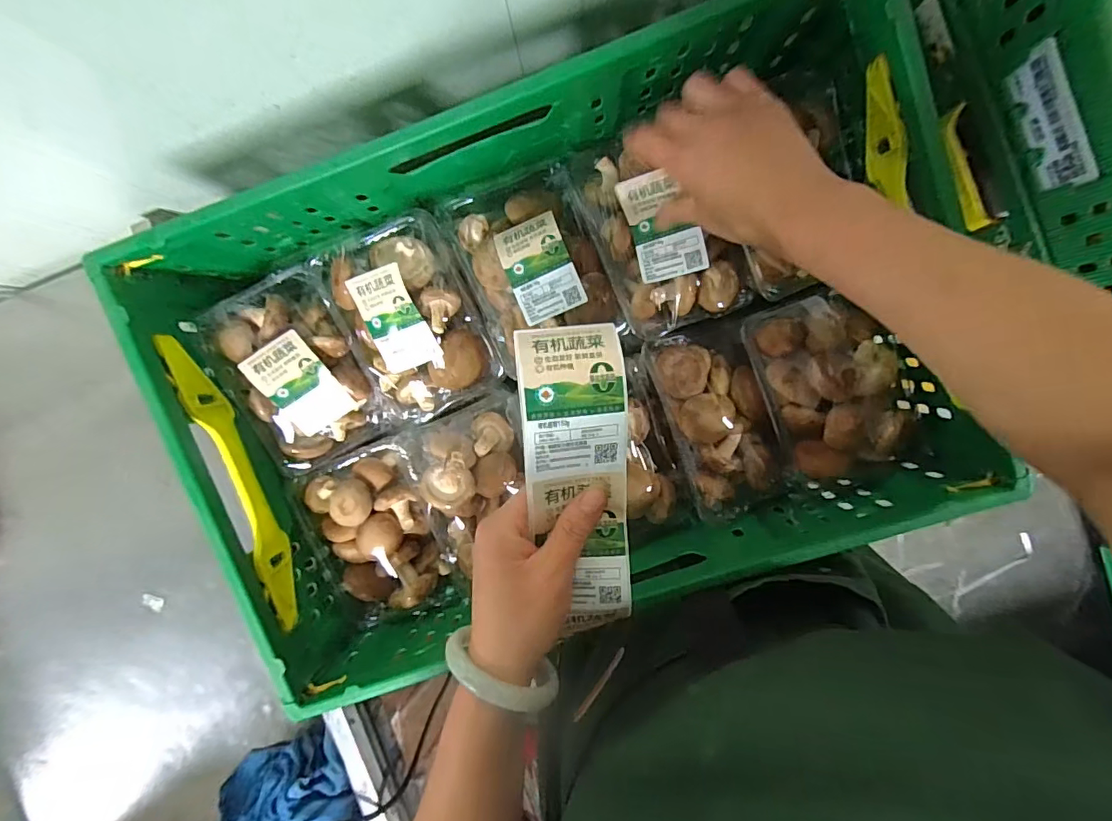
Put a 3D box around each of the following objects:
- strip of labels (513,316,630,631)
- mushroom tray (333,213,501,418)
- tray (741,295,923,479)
[{"bbox_3d":[0.016,0.048,0.306,0.058,0.031,0.191,-6,105,5],"label":"strip of labels"},{"bbox_3d":[-0.139,-0.091,0.470,0.120,0.065,0.186,-19,93,6],"label":"mushroom tray"},{"bbox_3d":[0.244,-0.022,0.453,0.113,0.042,0.159,-19,93,6],"label":"tray"}]

